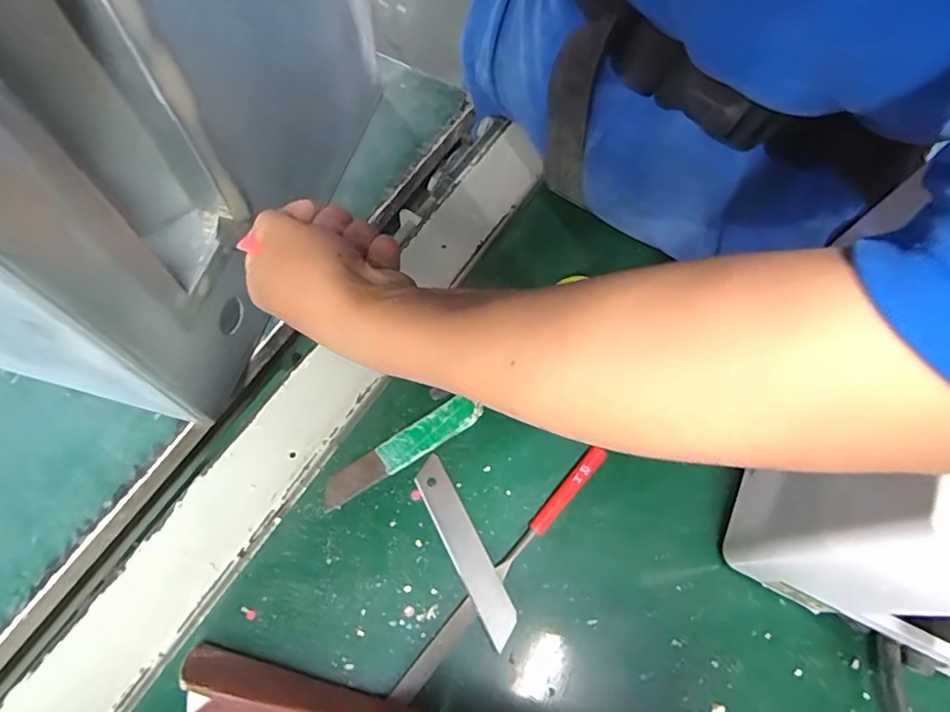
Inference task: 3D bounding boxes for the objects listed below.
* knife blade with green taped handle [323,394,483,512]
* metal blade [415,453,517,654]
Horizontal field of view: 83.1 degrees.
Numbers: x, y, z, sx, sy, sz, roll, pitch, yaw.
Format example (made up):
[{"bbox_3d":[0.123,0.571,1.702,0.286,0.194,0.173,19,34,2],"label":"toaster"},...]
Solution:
[{"bbox_3d":[-0.043,0.054,0.311,0.100,0.004,0.019,-30,68,-15],"label":"knife blade with green taped handle"},{"bbox_3d":[-0.006,0.102,0.289,0.018,0.004,0.100,-26,66,-9],"label":"metal blade"}]

